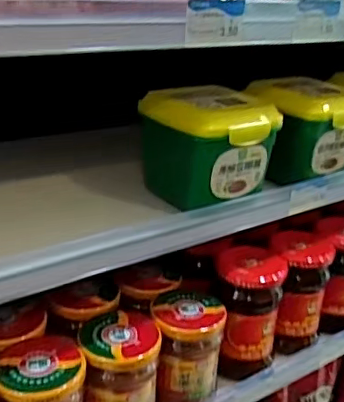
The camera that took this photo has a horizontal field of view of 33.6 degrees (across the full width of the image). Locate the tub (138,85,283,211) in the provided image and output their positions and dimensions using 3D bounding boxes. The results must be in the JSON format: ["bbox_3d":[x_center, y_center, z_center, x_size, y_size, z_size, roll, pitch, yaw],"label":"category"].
[{"bbox_3d":[0.028,-0.047,0.470,0.085,0.082,0.089,-18,32,-40],"label":"tub"}]

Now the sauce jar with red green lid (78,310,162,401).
[{"bbox_3d":[-0.042,0.142,0.464,0.061,0.083,0.061,4,24,-2],"label":"sauce jar with red green lid"}]

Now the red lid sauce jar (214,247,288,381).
[{"bbox_3d":[0.069,0.109,0.539,0.064,0.118,0.063,8,24,9],"label":"red lid sauce jar"}]

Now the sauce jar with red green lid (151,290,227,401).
[{"bbox_3d":[0.012,0.127,0.498,0.060,0.076,0.061,4,24,-2],"label":"sauce jar with red green lid"}]

